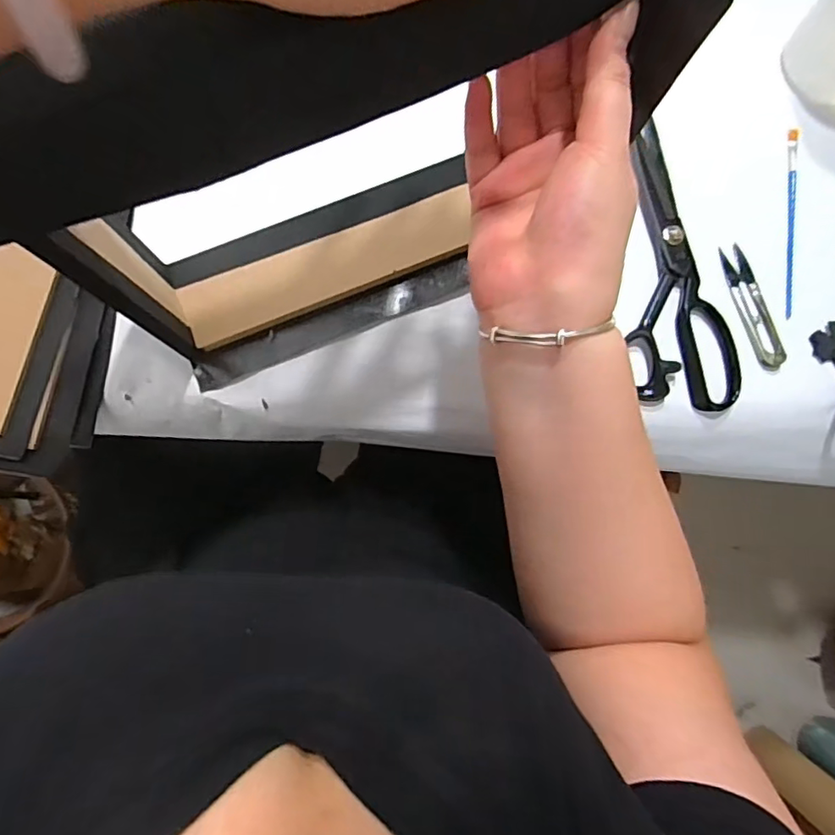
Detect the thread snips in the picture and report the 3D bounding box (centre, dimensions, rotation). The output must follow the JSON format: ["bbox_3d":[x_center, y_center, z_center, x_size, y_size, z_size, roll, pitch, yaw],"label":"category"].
[{"bbox_3d":[0.267,-0.088,0.453,0.027,0.007,0.103,-10,81,-2],"label":"thread snips"}]

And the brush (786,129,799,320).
[{"bbox_3d":[0.308,-0.161,0.469,0.008,0.006,0.166,7,82,-1],"label":"brush"}]

